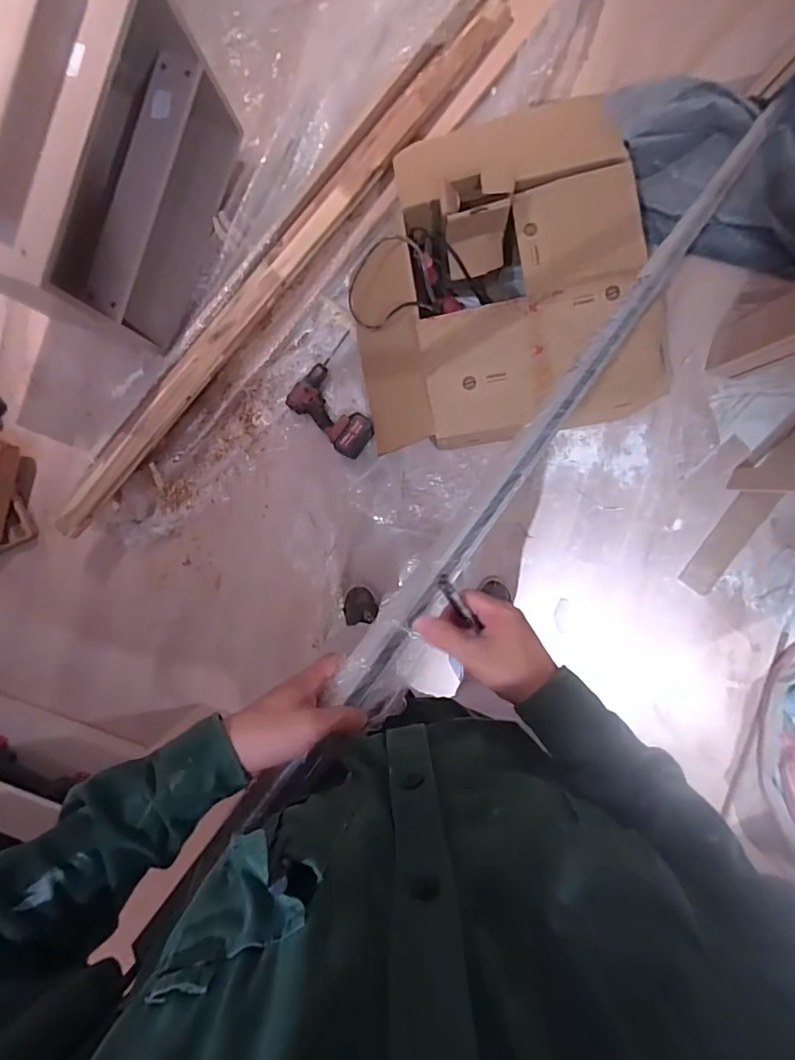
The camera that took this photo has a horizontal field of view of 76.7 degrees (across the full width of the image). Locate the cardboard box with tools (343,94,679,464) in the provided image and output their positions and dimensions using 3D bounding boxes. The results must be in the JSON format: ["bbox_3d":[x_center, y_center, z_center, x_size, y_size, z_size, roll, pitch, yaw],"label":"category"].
[{"bbox_3d":[0.201,-0.564,1.147,0.642,0.248,0.693,-9,90,6],"label":"cardboard box with tools"}]

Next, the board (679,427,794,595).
[{"bbox_3d":[0.905,-0.075,1.257,0.086,0.040,0.537,34,96,4],"label":"board"}]

